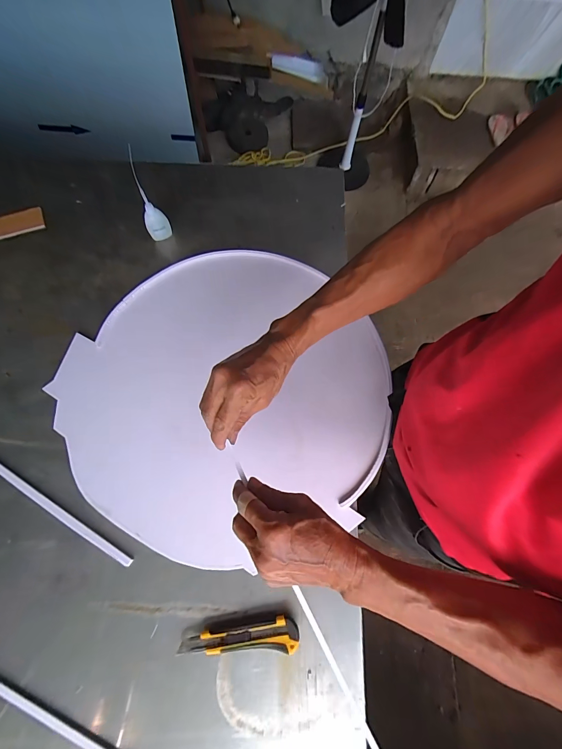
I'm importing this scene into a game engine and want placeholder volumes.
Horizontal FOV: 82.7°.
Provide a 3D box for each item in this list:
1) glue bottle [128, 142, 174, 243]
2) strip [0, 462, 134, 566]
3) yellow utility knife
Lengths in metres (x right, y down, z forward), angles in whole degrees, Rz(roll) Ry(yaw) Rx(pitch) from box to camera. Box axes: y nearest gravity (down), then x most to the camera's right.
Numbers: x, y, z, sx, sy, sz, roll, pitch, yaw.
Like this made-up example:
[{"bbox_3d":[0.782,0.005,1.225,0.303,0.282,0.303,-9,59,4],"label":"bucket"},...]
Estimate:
[{"bbox_3d":[-0.253,-0.328,0.599,0.044,0.155,0.047,-26,74,-10],"label":"glue bottle"},{"bbox_3d":[-0.393,0.192,0.510,0.379,0.008,0.015,30,70,9],"label":"strip"},{"bbox_3d":[-0.058,0.371,0.454,0.163,0.020,0.037,-2,71,-2],"label":"yellow utility knife"}]

